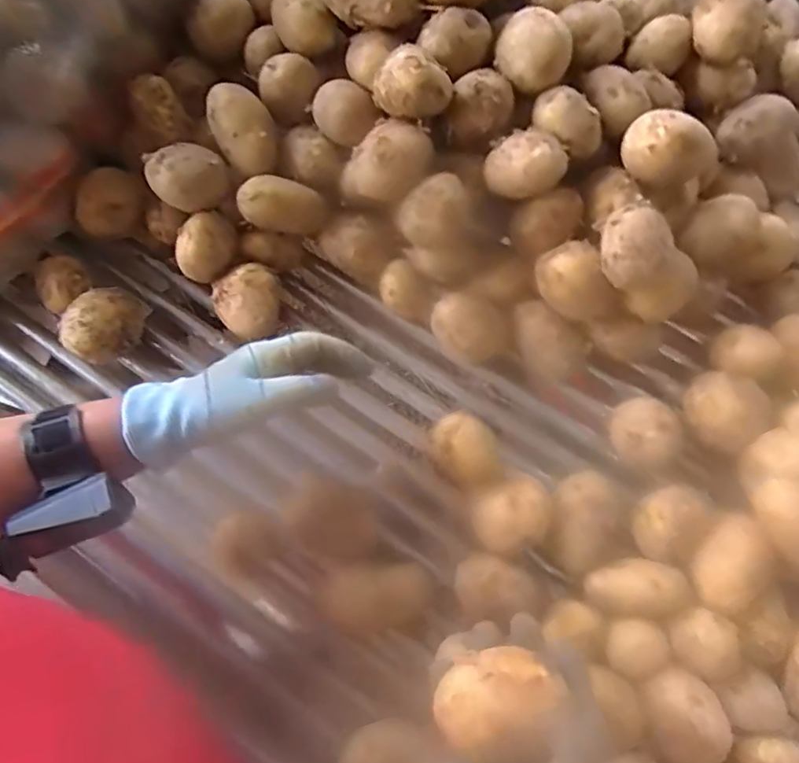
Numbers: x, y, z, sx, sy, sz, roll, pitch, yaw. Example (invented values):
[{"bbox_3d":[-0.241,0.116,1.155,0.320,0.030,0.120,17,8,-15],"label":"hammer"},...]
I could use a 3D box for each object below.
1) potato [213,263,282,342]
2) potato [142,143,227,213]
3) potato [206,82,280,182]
[{"bbox_3d":[-0.139,-0.071,0.557,0.064,0.061,0.059,-1,69,3],"label":"potato"},{"bbox_3d":[-0.193,-0.186,0.534,0.066,0.052,0.057,-31,71,-9],"label":"potato"},{"bbox_3d":[-0.141,-0.235,0.538,0.054,0.047,0.083,-21,112,9],"label":"potato"}]

